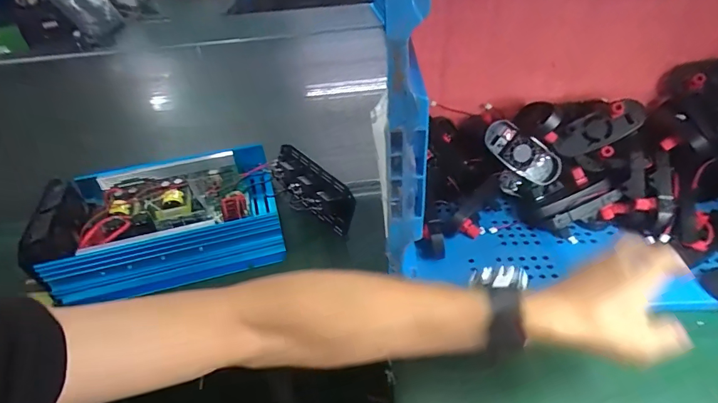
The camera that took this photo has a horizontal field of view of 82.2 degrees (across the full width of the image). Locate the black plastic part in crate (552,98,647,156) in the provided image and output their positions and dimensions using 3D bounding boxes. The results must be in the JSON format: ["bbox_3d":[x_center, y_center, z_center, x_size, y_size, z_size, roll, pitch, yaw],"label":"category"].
[{"bbox_3d":[0.321,-0.097,0.552,0.114,0.047,0.026,-25,-2,18],"label":"black plastic part in crate"}]

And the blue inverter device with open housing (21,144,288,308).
[{"bbox_3d":[-0.273,0.014,0.593,0.295,0.082,0.205,-9,39,-8],"label":"blue inverter device with open housing"}]

